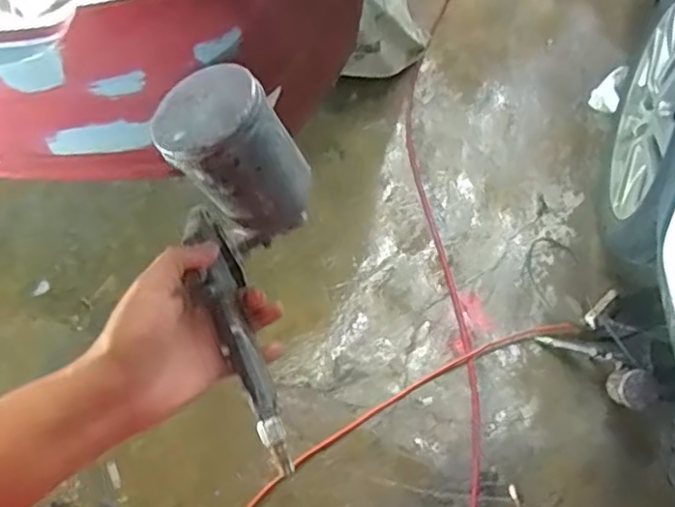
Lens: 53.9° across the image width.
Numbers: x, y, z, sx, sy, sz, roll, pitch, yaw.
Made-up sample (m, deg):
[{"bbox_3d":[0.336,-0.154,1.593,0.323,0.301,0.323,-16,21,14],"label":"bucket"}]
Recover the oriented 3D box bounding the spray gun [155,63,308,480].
[{"bbox_3d":[-0.065,0.001,0.497,0.089,0.265,0.126,-5,15,1],"label":"spray gun"}]

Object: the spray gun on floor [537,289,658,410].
[{"bbox_3d":[0.620,0.207,1.453,0.217,0.137,0.256,-26,63,-13],"label":"spray gun on floor"}]

